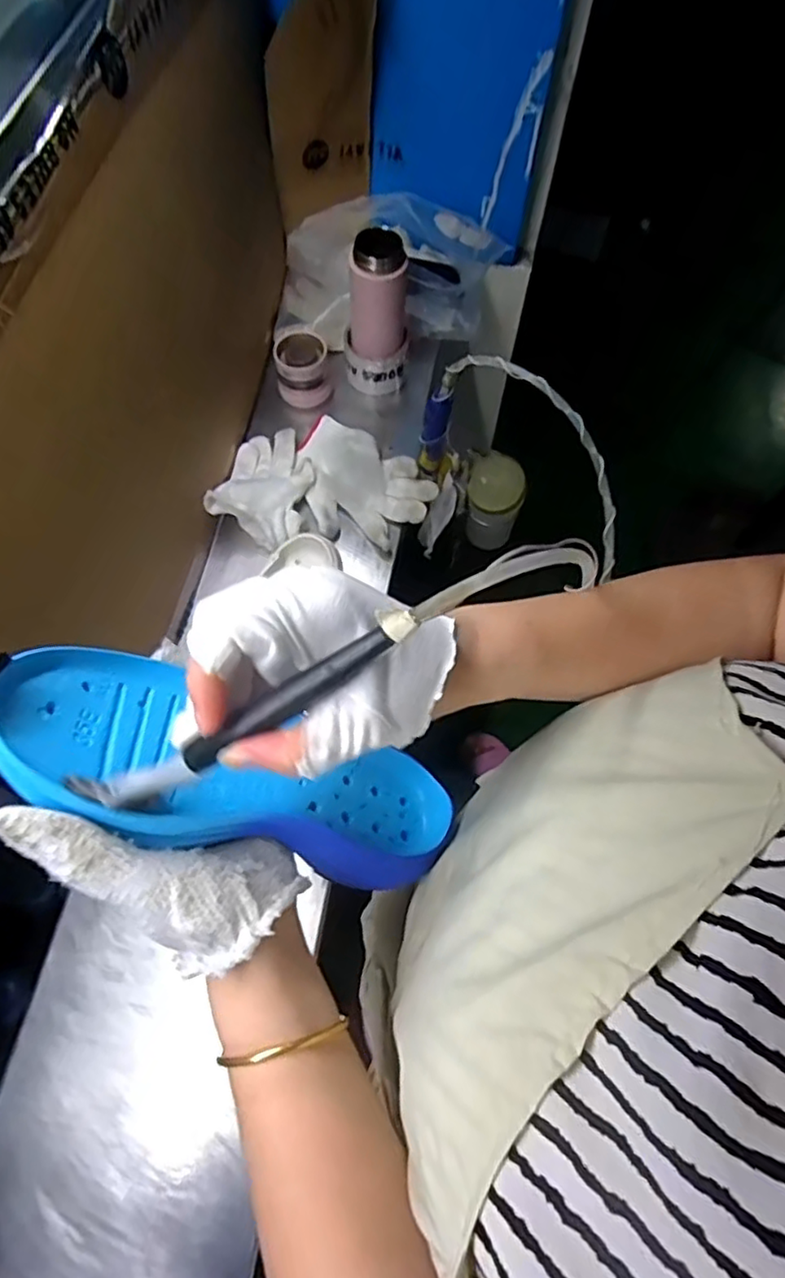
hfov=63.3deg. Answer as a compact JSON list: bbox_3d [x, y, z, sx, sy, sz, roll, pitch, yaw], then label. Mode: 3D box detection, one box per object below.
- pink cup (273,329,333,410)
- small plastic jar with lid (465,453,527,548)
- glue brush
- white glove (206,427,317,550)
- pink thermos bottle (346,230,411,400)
[{"bbox_3d":[-0.115,-0.344,0.810,0.065,0.069,0.062,1,62,-1],"label":"pink cup"},{"bbox_3d":[0.134,-0.185,0.858,0.071,0.117,0.089,15,68,4],"label":"small plastic jar with lid"},{"bbox_3d":[-0.065,0.034,0.254,0.141,0.016,0.018,-30,70,11],"label":"glue brush"},{"bbox_3d":[-0.144,-0.189,0.732,0.099,0.044,0.157,8,63,3],"label":"white glove"},{"bbox_3d":[-0.018,-0.381,0.759,0.076,0.174,0.061,1,62,-1],"label":"pink thermos bottle"}]

